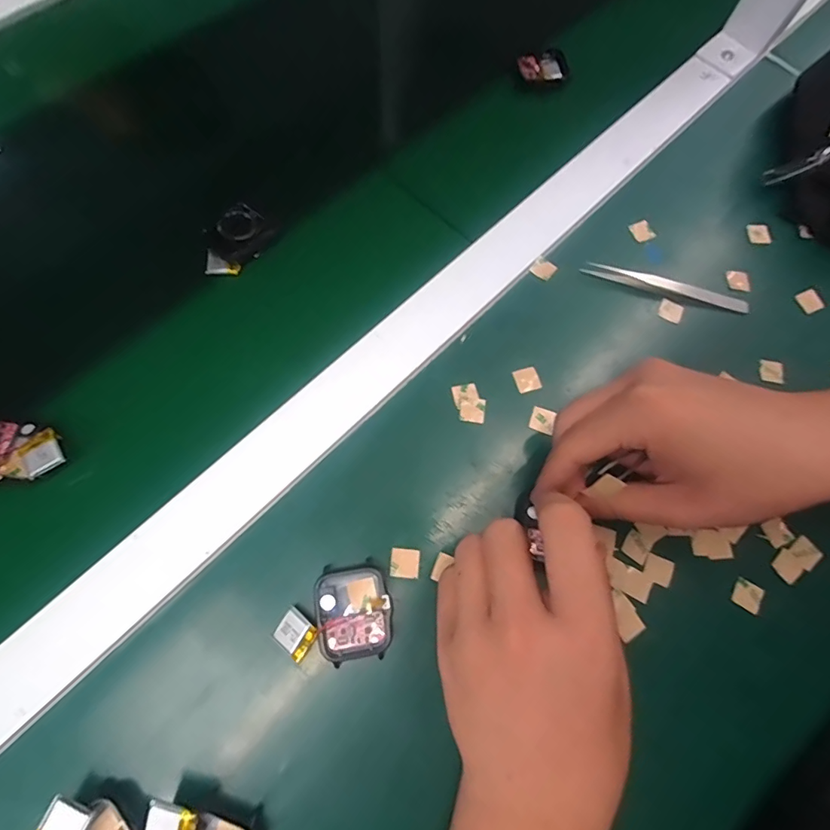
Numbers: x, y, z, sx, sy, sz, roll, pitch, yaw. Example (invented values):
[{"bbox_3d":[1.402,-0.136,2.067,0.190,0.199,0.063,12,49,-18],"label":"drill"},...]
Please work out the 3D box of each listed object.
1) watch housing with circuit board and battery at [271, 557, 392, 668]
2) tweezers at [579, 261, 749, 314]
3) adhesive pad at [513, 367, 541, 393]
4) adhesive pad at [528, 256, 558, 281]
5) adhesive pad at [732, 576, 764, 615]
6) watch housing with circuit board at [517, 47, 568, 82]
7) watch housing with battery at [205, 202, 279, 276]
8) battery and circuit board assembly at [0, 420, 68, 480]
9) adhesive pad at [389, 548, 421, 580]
[{"bbox_3d":[-0.042,0.104,0.246,0.057,0.012,0.047,-8,71,-5],"label":"watch housing with circuit board and battery"},{"bbox_3d":[0.175,-0.089,0.325,0.117,0.014,0.013,11,71,1],"label":"tweezers"},{"bbox_3d":[0.072,-0.022,0.300,0.015,0.004,0.015,-17,84,-6],"label":"adhesive pad"},{"bbox_3d":[0.090,-0.102,0.329,0.016,0.004,0.014,37,91,-6],"label":"adhesive pad"},{"bbox_3d":[0.192,0.104,0.270,0.015,0.004,0.015,31,73,8],"label":"adhesive pad"},{"bbox_3d":[0.107,-0.288,0.388,0.037,0.008,0.037,1,71,-2],"label":"watch housing with circuit board"},{"bbox_3d":[-0.123,-0.119,0.318,0.038,0.011,0.053,35,73,9],"label":"watch housing with battery"},{"bbox_3d":[-0.220,0.020,0.260,0.054,0.013,0.034,6,71,0],"label":"battery and circuit board assembly"},{"bbox_3d":[-0.005,0.082,0.260,0.016,0.005,0.015,5,71,-1],"label":"adhesive pad"}]

